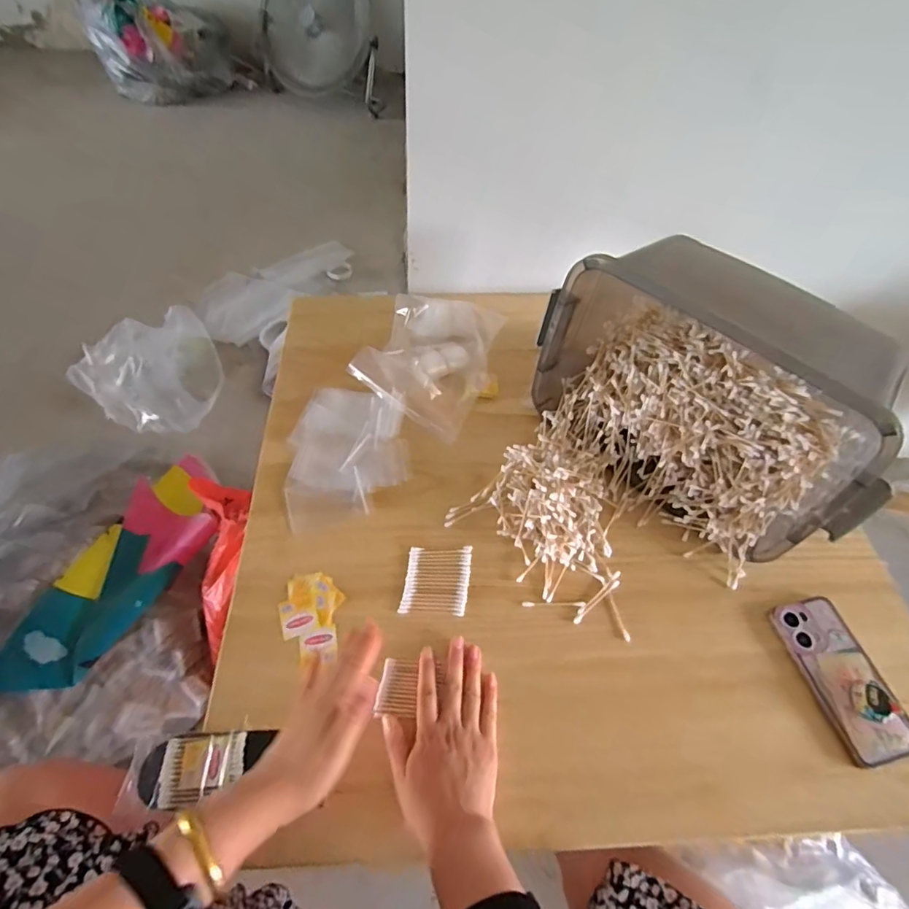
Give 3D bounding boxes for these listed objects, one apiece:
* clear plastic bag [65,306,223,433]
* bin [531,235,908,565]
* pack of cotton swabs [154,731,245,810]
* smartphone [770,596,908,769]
[{"bbox_3d":[-0.762,-0.234,1.335,0.315,0.200,0.310,34,59,20],"label":"clear plastic bag"},{"bbox_3d":[0.309,-0.081,0.649,0.218,0.233,0.406,-37,64,-25],"label":"bin"},{"bbox_3d":[-0.237,0.296,0.496,0.072,0.009,0.058,-3,54,-6],"label":"pack of cotton swabs"},{"bbox_3d":[0.414,0.232,0.559,0.080,0.014,0.162,-9,55,-10],"label":"smartphone"}]

